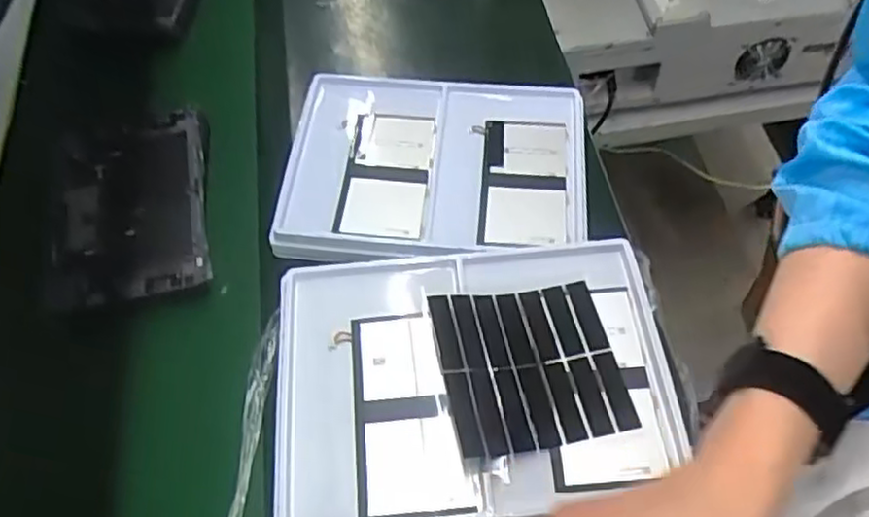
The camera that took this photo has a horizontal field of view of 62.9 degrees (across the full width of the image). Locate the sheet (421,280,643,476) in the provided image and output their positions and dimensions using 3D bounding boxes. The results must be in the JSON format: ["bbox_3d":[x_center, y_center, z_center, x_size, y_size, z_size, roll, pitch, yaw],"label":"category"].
[{"bbox_3d":[0.079,0.086,0.598,0.149,0.031,0.142,-11,57,-6],"label":"sheet"}]

